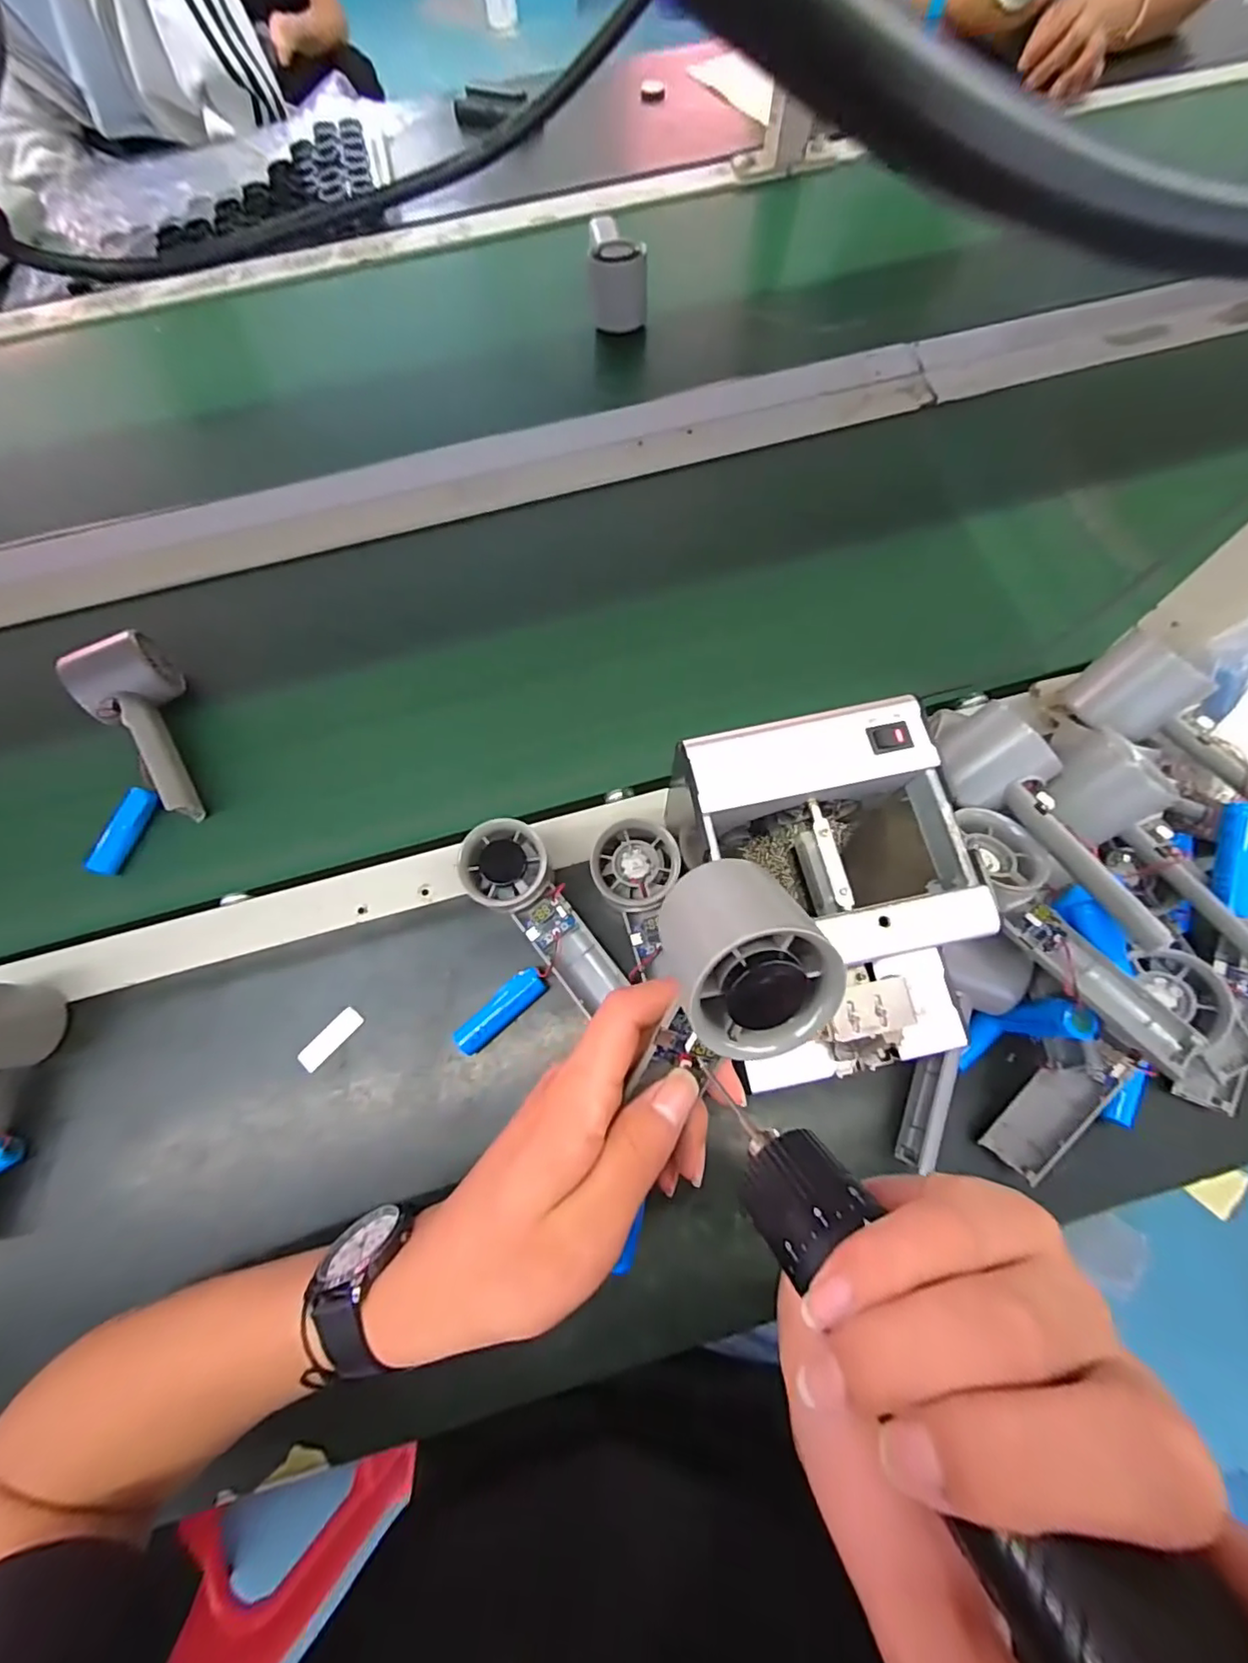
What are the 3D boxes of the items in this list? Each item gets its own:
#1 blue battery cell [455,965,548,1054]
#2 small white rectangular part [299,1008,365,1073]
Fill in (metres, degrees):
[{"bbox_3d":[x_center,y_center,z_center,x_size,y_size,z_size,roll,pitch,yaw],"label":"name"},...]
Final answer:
[{"bbox_3d":[-0.082,0.120,0.399,0.066,0.020,0.021,-40,77,-14],"label":"blue battery cell"},{"bbox_3d":[-0.198,0.140,0.401,0.016,0.004,0.047,42,74,11],"label":"small white rectangular part"}]

